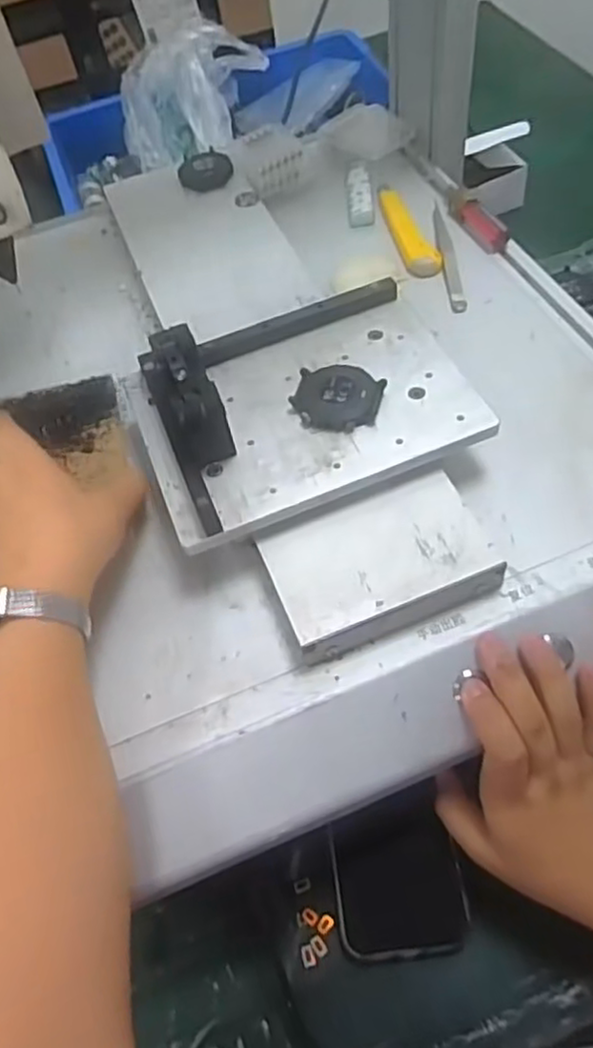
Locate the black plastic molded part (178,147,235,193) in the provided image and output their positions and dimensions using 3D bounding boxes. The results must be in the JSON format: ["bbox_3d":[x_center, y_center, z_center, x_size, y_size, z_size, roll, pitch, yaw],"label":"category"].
[{"bbox_3d":[-0.081,-0.317,0.615,0.047,0.009,0.043,-11,59,-2],"label":"black plastic molded part"}]

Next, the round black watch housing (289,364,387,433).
[{"bbox_3d":[0.025,-0.078,0.423,0.052,0.011,0.047,11,59,14],"label":"round black watch housing"}]

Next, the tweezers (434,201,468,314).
[{"bbox_3d":[0.120,-0.216,0.546,0.012,0.006,0.127,-5,59,2],"label":"tweezers"}]

